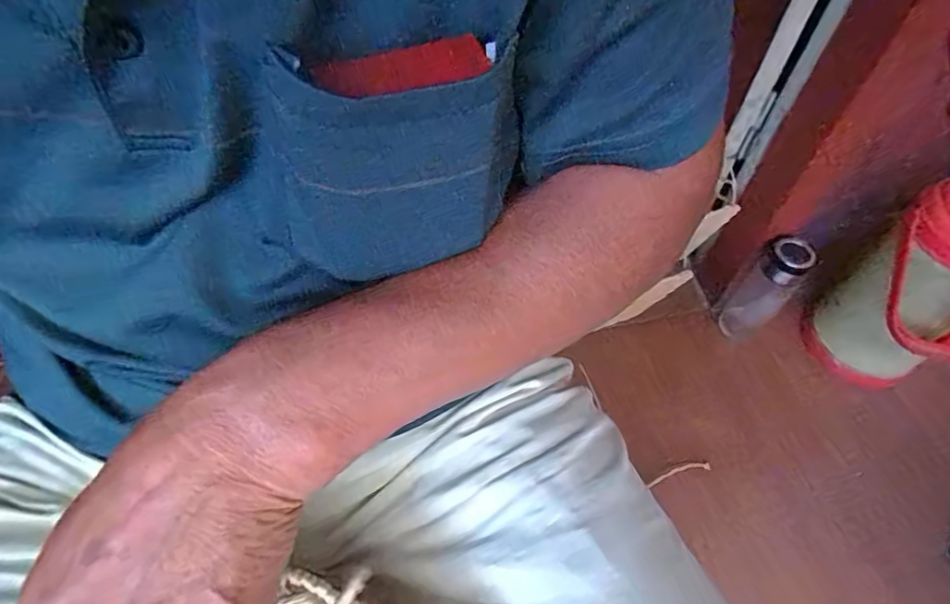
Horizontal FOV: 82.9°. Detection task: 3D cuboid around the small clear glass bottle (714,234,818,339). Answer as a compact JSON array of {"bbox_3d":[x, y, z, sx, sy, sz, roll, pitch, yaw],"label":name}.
[{"bbox_3d":[0.433,-0.014,0.819,0.057,0.208,0.072,-36,63,-23],"label":"small clear glass bottle"}]

